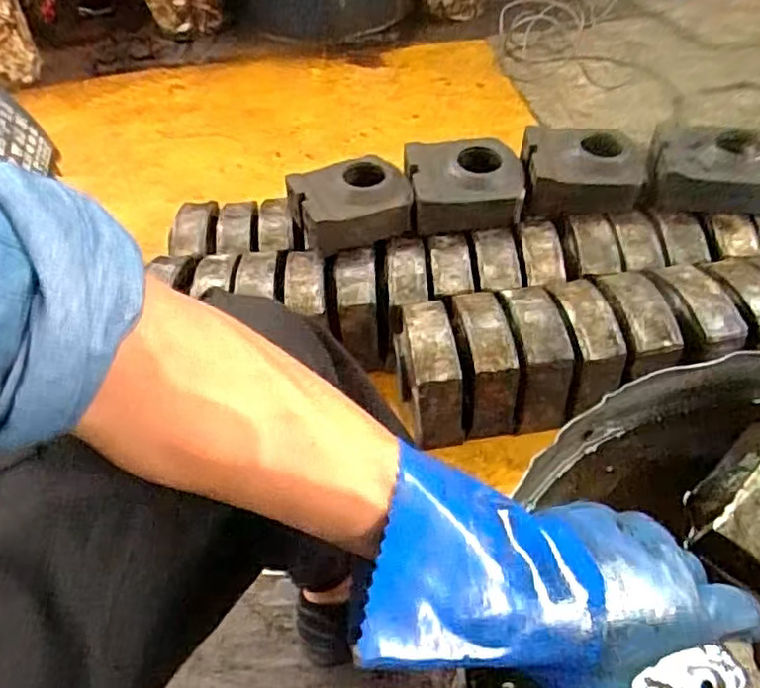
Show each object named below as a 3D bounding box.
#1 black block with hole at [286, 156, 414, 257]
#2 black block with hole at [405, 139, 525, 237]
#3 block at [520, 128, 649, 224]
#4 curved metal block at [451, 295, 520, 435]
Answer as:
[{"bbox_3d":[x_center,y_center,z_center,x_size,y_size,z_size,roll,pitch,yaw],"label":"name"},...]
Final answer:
[{"bbox_3d":[-0.048,-0.233,1.067,0.181,0.091,0.152,-17,48,-10],"label":"black block with hole"},{"bbox_3d":[0.141,-0.266,1.065,0.188,0.087,0.151,-3,47,3],"label":"black block with hole"},{"bbox_3d":[0.335,-0.282,1.050,0.195,0.078,0.164,3,47,9],"label":"block"},{"bbox_3d":[0.154,0.025,0.936,0.065,0.133,0.177,-8,47,-1],"label":"curved metal block"}]

